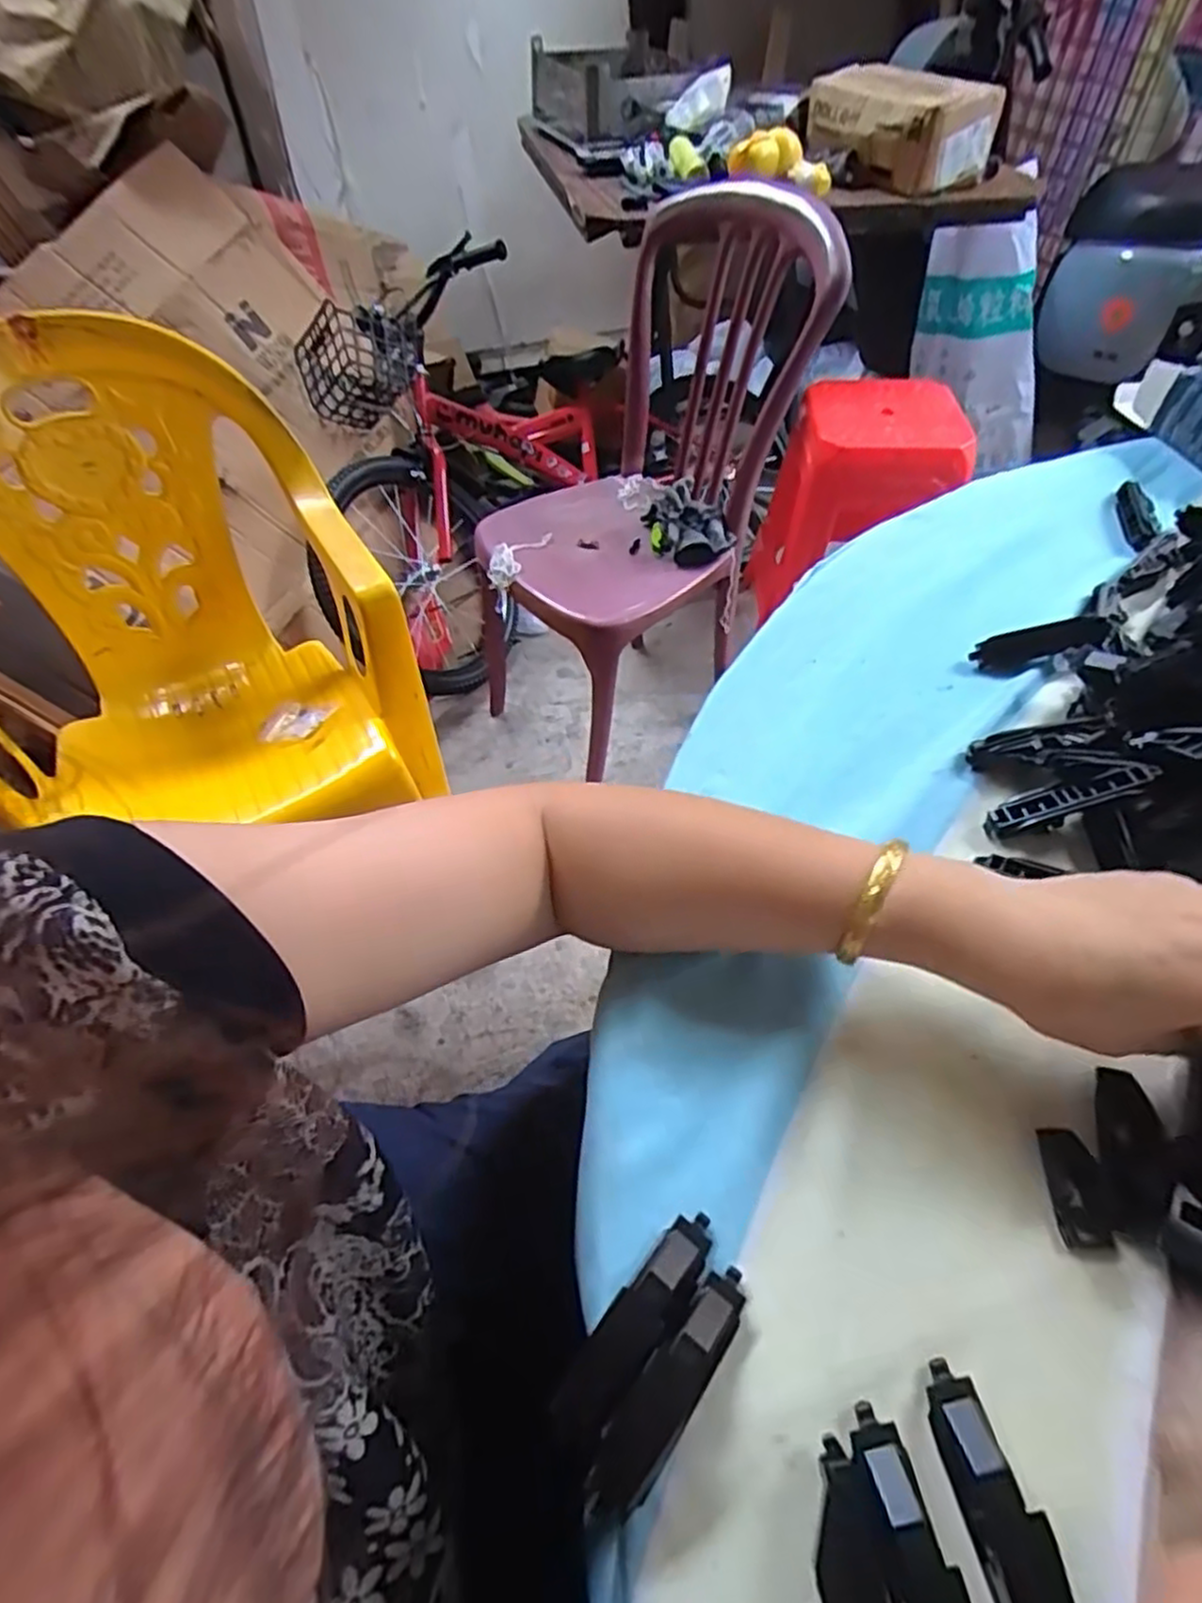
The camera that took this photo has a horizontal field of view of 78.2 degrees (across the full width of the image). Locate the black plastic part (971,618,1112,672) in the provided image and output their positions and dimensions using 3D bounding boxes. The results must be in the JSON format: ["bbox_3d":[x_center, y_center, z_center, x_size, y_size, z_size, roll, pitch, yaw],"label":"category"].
[{"bbox_3d":[0.273,-0.099,0.458,0.079,0.011,0.020,-13,52,12],"label":"black plastic part"}]

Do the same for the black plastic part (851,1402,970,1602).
[{"bbox_3d":[0.095,0.232,0.219,0.020,0.014,0.080,-12,53,-6],"label":"black plastic part"}]

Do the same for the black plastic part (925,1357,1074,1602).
[{"bbox_3d":[0.123,0.221,0.224,0.020,0.014,0.080,-13,53,-7],"label":"black plastic part"}]

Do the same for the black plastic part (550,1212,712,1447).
[{"bbox_3d":[0.014,0.182,0.260,0.021,0.014,0.078,36,62,26],"label":"black plastic part"}]

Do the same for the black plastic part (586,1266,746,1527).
[{"bbox_3d":[0.023,0.199,0.250,0.021,0.015,0.082,33,61,24],"label":"black plastic part"}]

